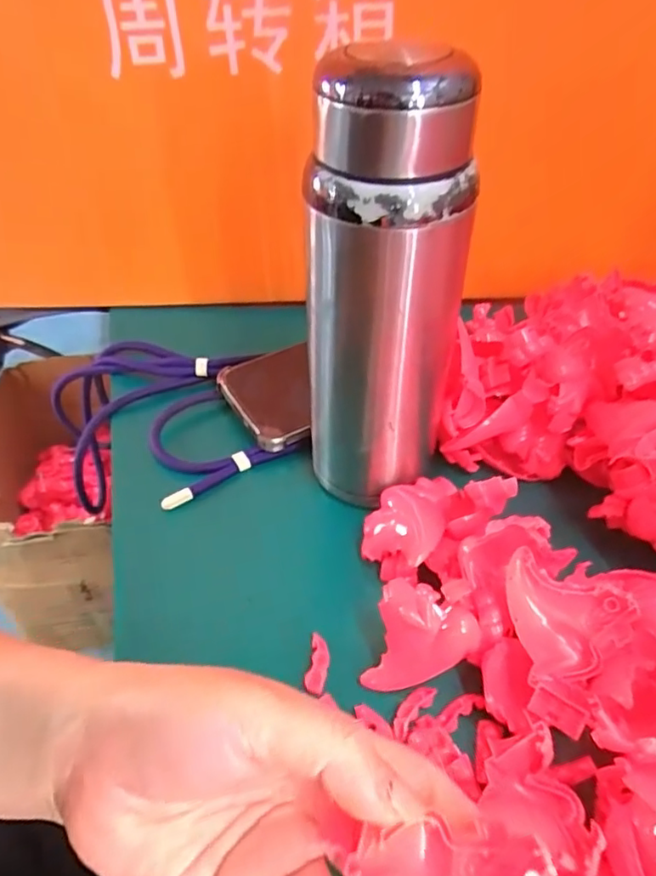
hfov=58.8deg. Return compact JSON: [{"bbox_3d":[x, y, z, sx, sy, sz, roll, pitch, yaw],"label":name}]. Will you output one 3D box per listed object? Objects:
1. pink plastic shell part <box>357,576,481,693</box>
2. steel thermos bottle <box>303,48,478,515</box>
[{"bbox_3d":[0.047,0.101,0.286,0.049,0.056,0.013,10,17,8],"label":"pink plastic shell part"},{"bbox_3d":[0.027,-0.062,0.305,0.062,0.232,0.068,-33,53,-27],"label":"steel thermos bottle"}]

